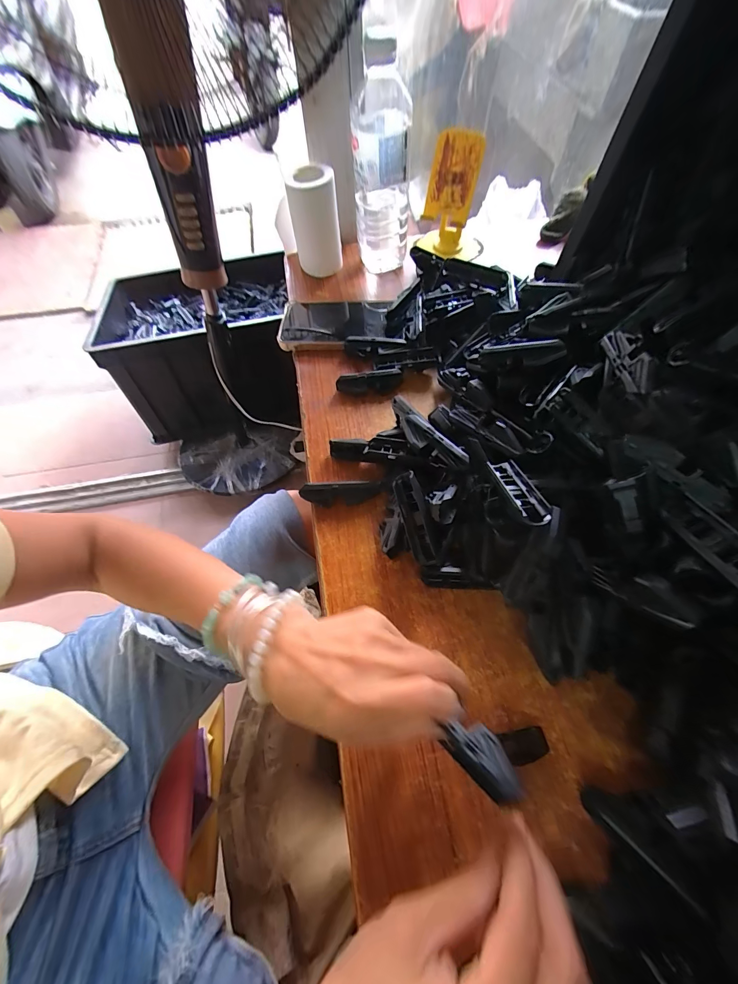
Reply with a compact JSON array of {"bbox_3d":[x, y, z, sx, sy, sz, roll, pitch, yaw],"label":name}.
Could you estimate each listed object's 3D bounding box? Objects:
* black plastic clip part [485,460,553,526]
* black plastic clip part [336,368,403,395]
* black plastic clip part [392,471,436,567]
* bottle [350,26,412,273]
[{"bbox_3d":[0.106,-0.002,0.263,0.023,0.009,0.068,-9,38,-2],"label":"black plastic clip part"},{"bbox_3d":[0.001,-0.121,0.409,0.071,0.020,0.018,-6,62,-1],"label":"black plastic clip part"},{"bbox_3d":[0.037,0.022,0.297,0.017,0.018,0.074,-14,84,-5],"label":"black plastic clip part"},{"bbox_3d":[0.015,-0.390,0.455,0.067,0.209,0.079,-4,62,0],"label":"bottle"}]

